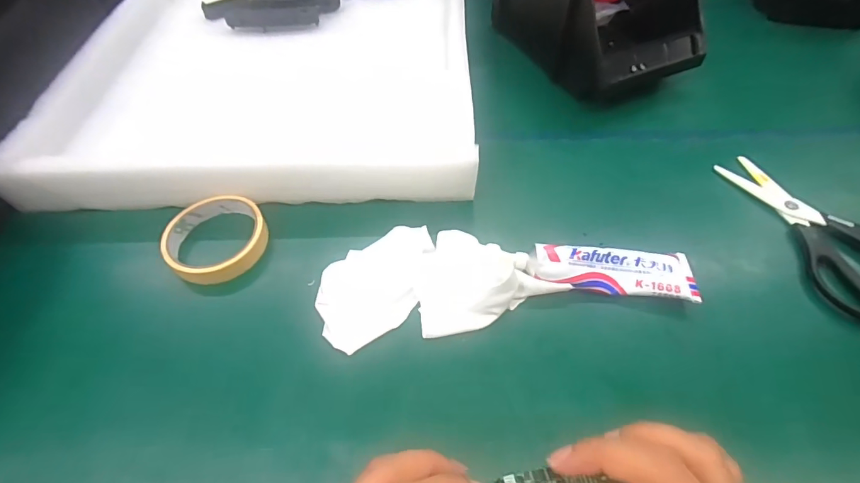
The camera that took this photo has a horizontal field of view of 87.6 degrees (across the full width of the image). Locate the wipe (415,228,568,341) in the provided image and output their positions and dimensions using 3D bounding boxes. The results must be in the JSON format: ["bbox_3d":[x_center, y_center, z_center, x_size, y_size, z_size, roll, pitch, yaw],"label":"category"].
[{"bbox_3d":[0.045,0.024,0.370,0.115,0.035,0.084,-10,54,-6],"label":"wipe"}]

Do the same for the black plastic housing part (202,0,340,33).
[{"bbox_3d":[-0.220,-0.327,0.626,0.184,0.026,0.069,-5,53,-3],"label":"black plastic housing part"}]

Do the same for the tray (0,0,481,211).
[{"bbox_3d":[-0.180,-0.221,0.544,0.441,0.053,0.435,0,53,1],"label":"tray"}]

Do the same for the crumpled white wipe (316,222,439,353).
[{"bbox_3d":[-0.041,0.032,0.378,0.072,0.016,0.123,37,62,25],"label":"crumpled white wipe"}]

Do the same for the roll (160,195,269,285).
[{"bbox_3d":[-0.195,-0.003,0.407,0.090,0.019,0.089,0,53,0],"label":"roll"}]

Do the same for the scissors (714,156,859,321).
[{"bbox_3d":[0.351,-0.018,0.411,0.100,0.011,0.182,-18,55,-13],"label":"scissors"}]

